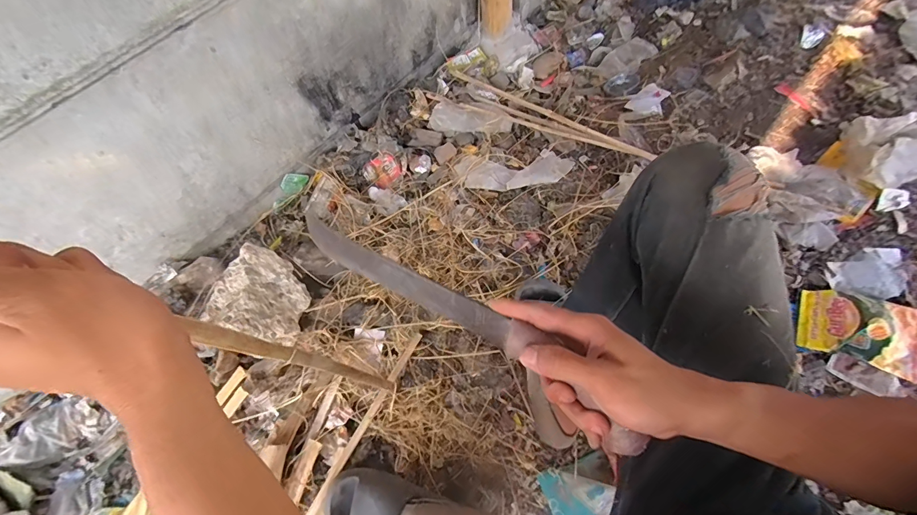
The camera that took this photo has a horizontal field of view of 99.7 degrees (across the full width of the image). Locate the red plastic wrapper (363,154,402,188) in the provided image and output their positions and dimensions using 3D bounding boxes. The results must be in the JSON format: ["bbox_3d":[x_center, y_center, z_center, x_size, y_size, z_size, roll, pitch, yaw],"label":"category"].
[{"bbox_3d":[-0.211,-0.240,1.078,0.099,0.042,0.074,-36,69,-13],"label":"red plastic wrapper"}]

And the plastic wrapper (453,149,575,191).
[{"bbox_3d":[0.147,-0.231,1.031,0.306,0.034,0.130,-5,62,4],"label":"plastic wrapper"}]

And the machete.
[{"bbox_3d":[-0.018,0.046,0.376,0.400,0.025,0.047,27,69,27],"label":"machete"}]

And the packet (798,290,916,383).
[{"bbox_3d":[0.746,0.132,0.720,0.180,0.044,0.137,22,67,17],"label":"packet"}]

